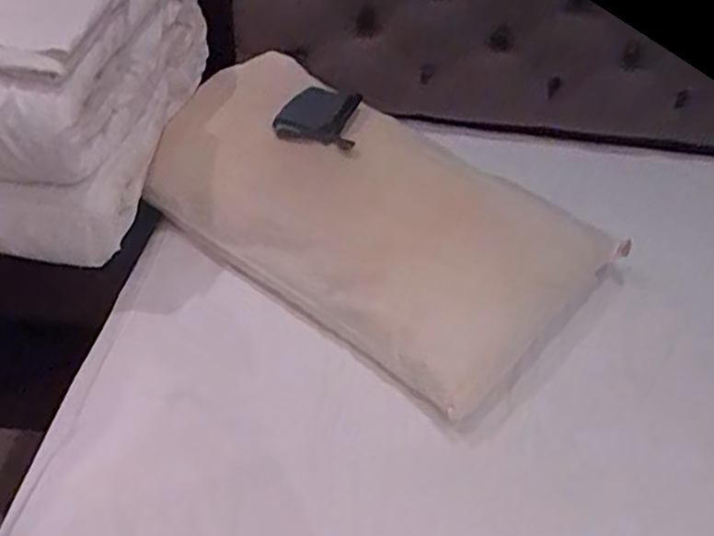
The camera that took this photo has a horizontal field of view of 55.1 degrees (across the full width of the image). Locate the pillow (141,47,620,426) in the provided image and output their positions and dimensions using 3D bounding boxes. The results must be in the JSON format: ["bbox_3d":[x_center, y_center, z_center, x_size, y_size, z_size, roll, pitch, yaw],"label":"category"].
[{"bbox_3d":[-0.004,-0.086,0.981,0.637,0.198,0.350,31,47,26],"label":"pillow"}]

